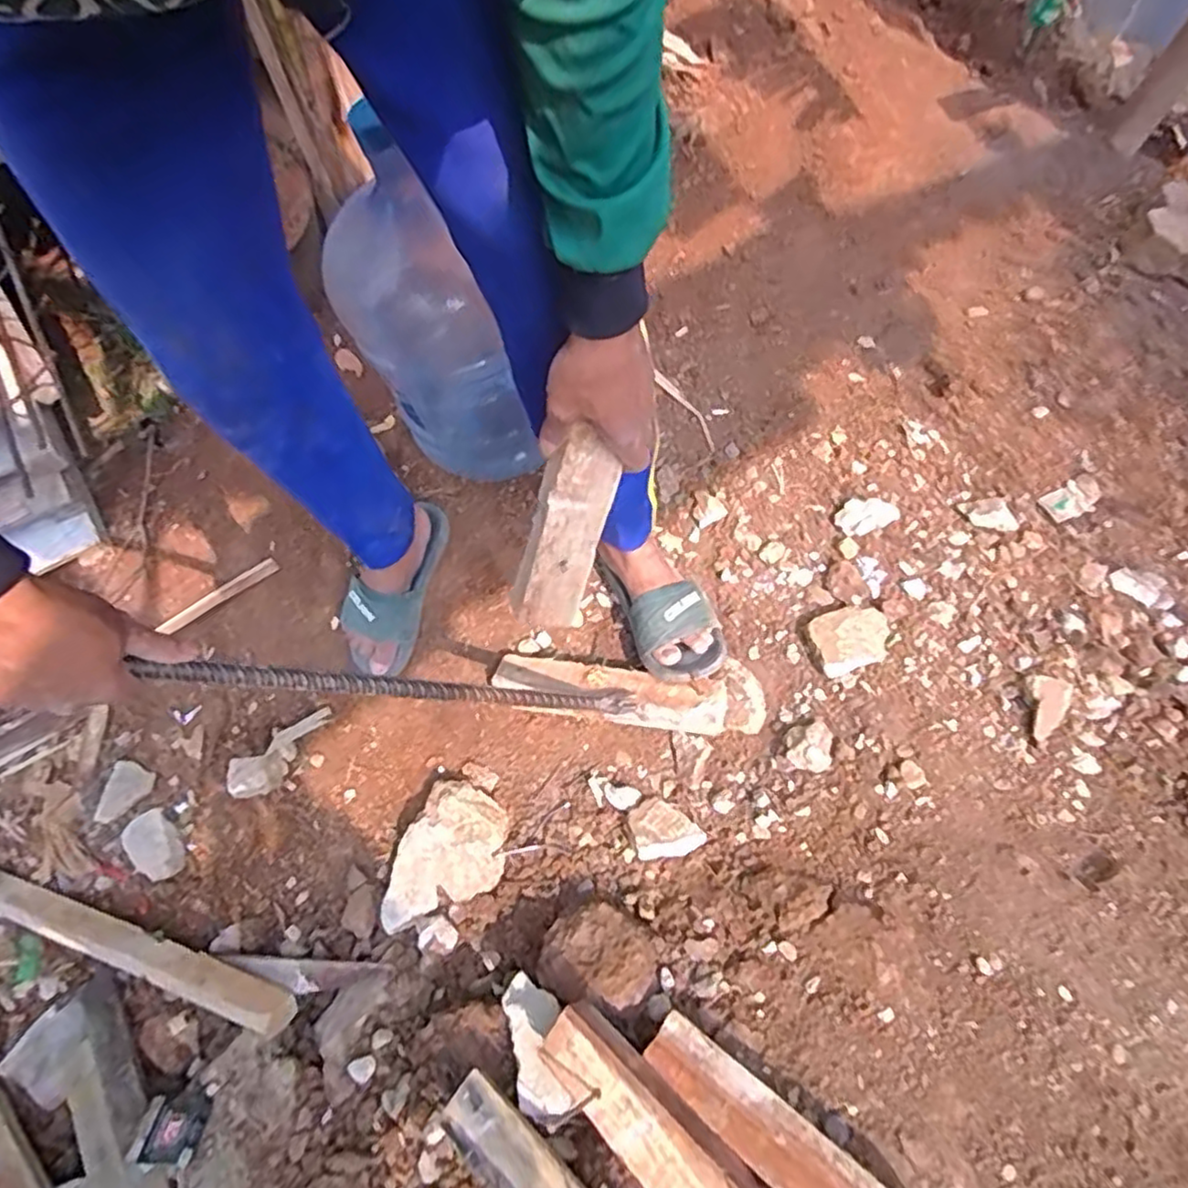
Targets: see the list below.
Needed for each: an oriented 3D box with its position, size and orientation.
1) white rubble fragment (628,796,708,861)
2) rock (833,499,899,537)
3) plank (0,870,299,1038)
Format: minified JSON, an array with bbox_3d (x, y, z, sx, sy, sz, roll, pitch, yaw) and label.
[{"bbox_3d":[0.082,0.273,0.806,0.084,0.044,0.071,-15,66,-5],"label":"white rubble fragment"},{"bbox_3d":[0.388,-0.113,0.972,0.085,0.020,0.055,-16,66,-6],"label":"rock"},{"bbox_3d":[-0.652,0.457,0.912,0.614,0.050,0.051,8,66,20],"label":"plank"}]

